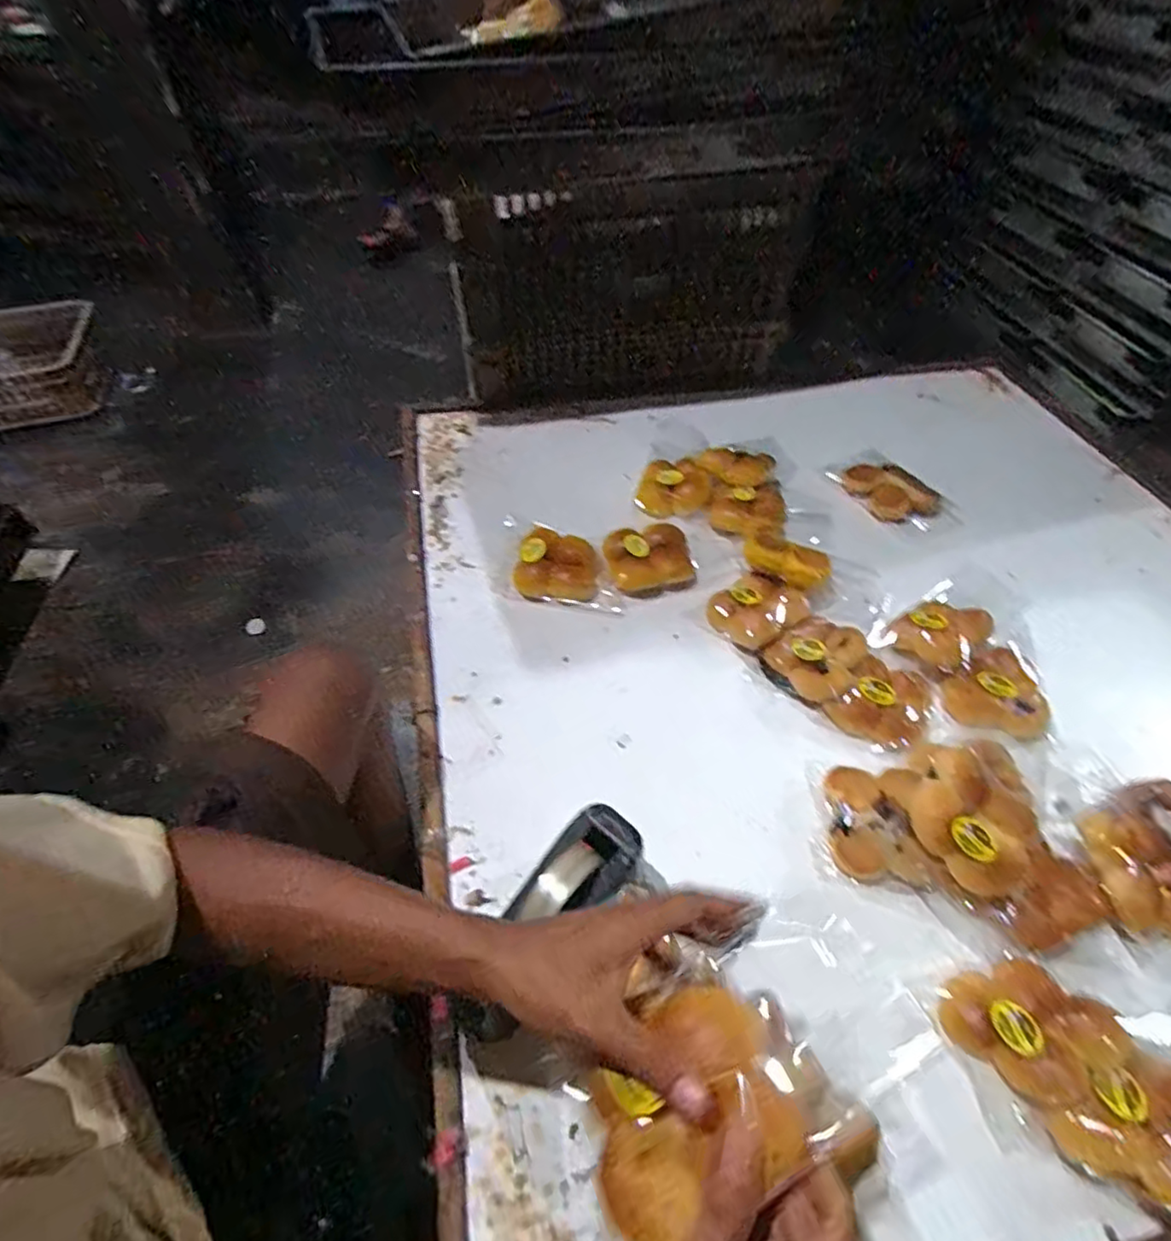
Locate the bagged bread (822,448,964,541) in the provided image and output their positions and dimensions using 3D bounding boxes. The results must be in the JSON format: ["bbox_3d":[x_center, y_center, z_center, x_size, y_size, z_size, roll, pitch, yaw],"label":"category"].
[{"bbox_3d":[0.489,-0.211,0.994,0.121,0.038,0.205,-25,56,-21],"label":"bagged bread"}]

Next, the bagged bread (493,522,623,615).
[{"bbox_3d":[-0.034,-0.070,0.869,0.185,0.052,0.100,11,51,7],"label":"bagged bread"}]

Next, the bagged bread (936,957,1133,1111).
[{"bbox_3d":[0.372,0.337,0.531,0.117,0.048,0.102,-20,54,-18],"label":"bagged bread"}]

